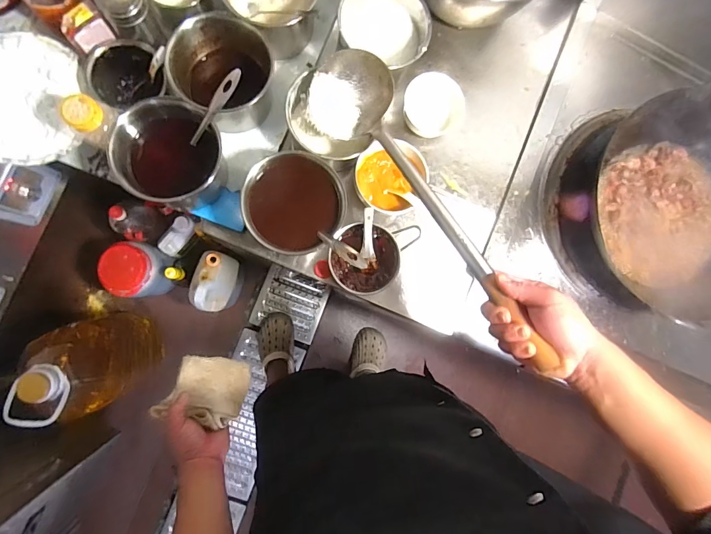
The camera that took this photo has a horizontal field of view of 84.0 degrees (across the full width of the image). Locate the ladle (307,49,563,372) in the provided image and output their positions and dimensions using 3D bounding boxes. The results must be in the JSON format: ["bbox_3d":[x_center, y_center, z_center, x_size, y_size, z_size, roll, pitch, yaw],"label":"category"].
[{"bbox_3d":[0.077,-0.101,0.531,0.123,0.083,0.529,-23,63,-8],"label":"ladle"}]

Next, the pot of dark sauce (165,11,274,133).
[{"bbox_3d":[-0.217,-0.309,0.640,0.146,0.105,0.140,0,87,-8],"label":"pot of dark sauce"}]

